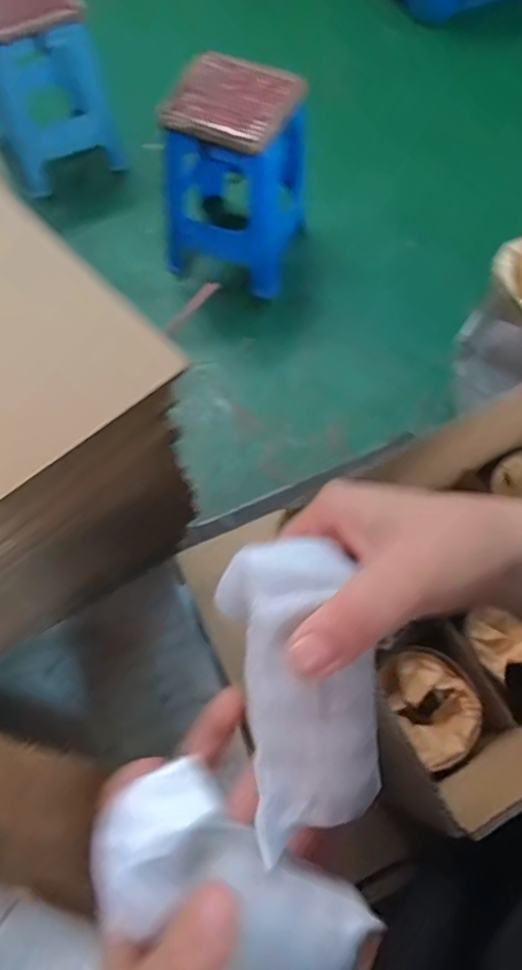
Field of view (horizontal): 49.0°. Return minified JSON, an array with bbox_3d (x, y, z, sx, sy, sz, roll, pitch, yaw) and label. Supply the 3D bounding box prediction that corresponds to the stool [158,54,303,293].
[{"bbox_3d":[-0.070,-0.834,1.544,0.357,0.463,0.336,14,66,5],"label":"stool"}]

